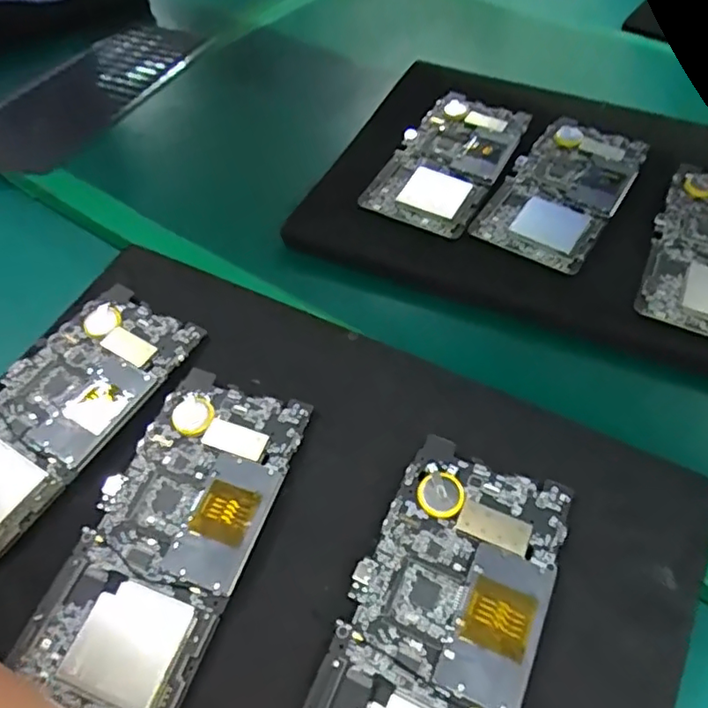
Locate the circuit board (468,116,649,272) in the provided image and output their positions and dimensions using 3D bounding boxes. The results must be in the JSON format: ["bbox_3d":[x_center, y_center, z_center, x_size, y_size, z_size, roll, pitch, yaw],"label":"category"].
[{"bbox_3d":[0.141,-0.112,0.394,0.071,0.006,0.144,27,61,21],"label":"circuit board"}]

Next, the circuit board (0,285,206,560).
[{"bbox_3d":[-0.151,0.029,0.294,0.069,0.009,0.150,26,60,20],"label":"circuit board"}]

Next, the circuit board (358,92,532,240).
[{"bbox_3d":[0.067,-0.137,0.413,0.071,0.008,0.143,22,59,18],"label":"circuit board"}]

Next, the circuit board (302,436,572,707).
[{"bbox_3d":[0.031,0.110,0.232,0.071,0.007,0.152,19,58,16],"label":"circuit board"}]

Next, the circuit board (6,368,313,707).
[{"bbox_3d":[-0.080,0.076,0.259,0.070,0.004,0.147,16,57,14],"label":"circuit board"}]

